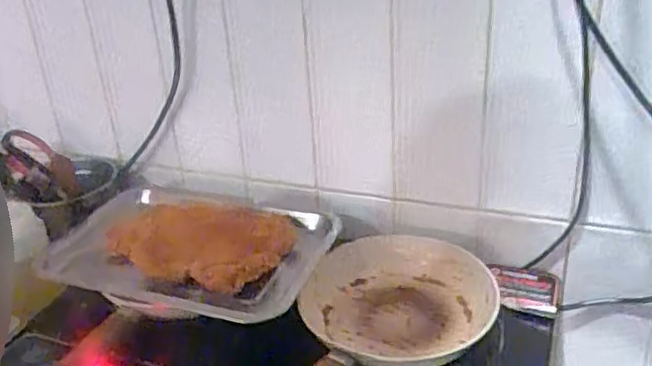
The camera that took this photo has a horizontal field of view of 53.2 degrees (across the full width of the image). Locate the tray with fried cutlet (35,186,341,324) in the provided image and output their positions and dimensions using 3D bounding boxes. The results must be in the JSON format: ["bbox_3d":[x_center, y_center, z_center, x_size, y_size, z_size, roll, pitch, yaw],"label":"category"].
[{"bbox_3d":[-0.163,0.071,0.761,0.321,0.037,0.208,7,30,20],"label":"tray with fried cutlet"}]

